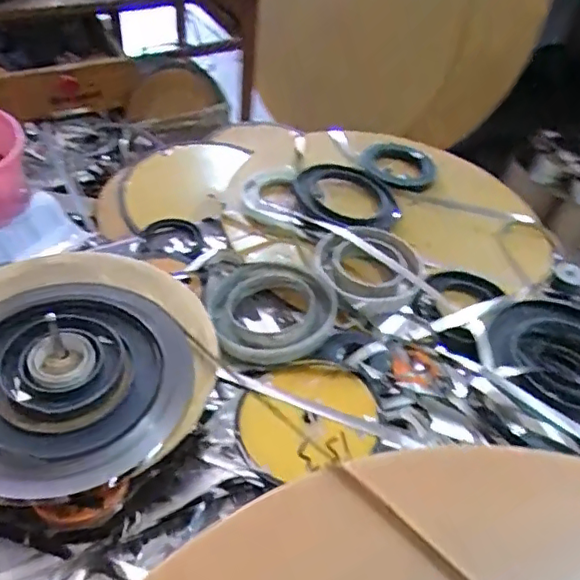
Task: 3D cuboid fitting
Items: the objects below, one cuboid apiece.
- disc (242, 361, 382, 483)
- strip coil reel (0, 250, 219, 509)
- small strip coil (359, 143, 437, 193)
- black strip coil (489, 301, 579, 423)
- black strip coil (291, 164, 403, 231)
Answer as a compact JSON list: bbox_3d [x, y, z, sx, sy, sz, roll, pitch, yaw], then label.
[{"bbox_3d":[0.018,0.129,0.592,0.132,0.013,0.123,0,51,0],"label":"disc"},{"bbox_3d":[-0.214,0.064,0.555,0.272,0.035,0.269,-30,55,-32],"label":"strip coil reel"},{"bbox_3d":[0.181,-0.196,0.949,0.104,0.034,0.099,4,44,-4],"label":"small strip coil"},{"bbox_3d":[0.320,0.079,0.666,0.176,0.031,0.144,30,49,21],"label":"black strip coil"},{"bbox_3d":[0.088,-0.135,0.856,0.156,0.029,0.144,-21,51,-26],"label":"black strip coil"}]

